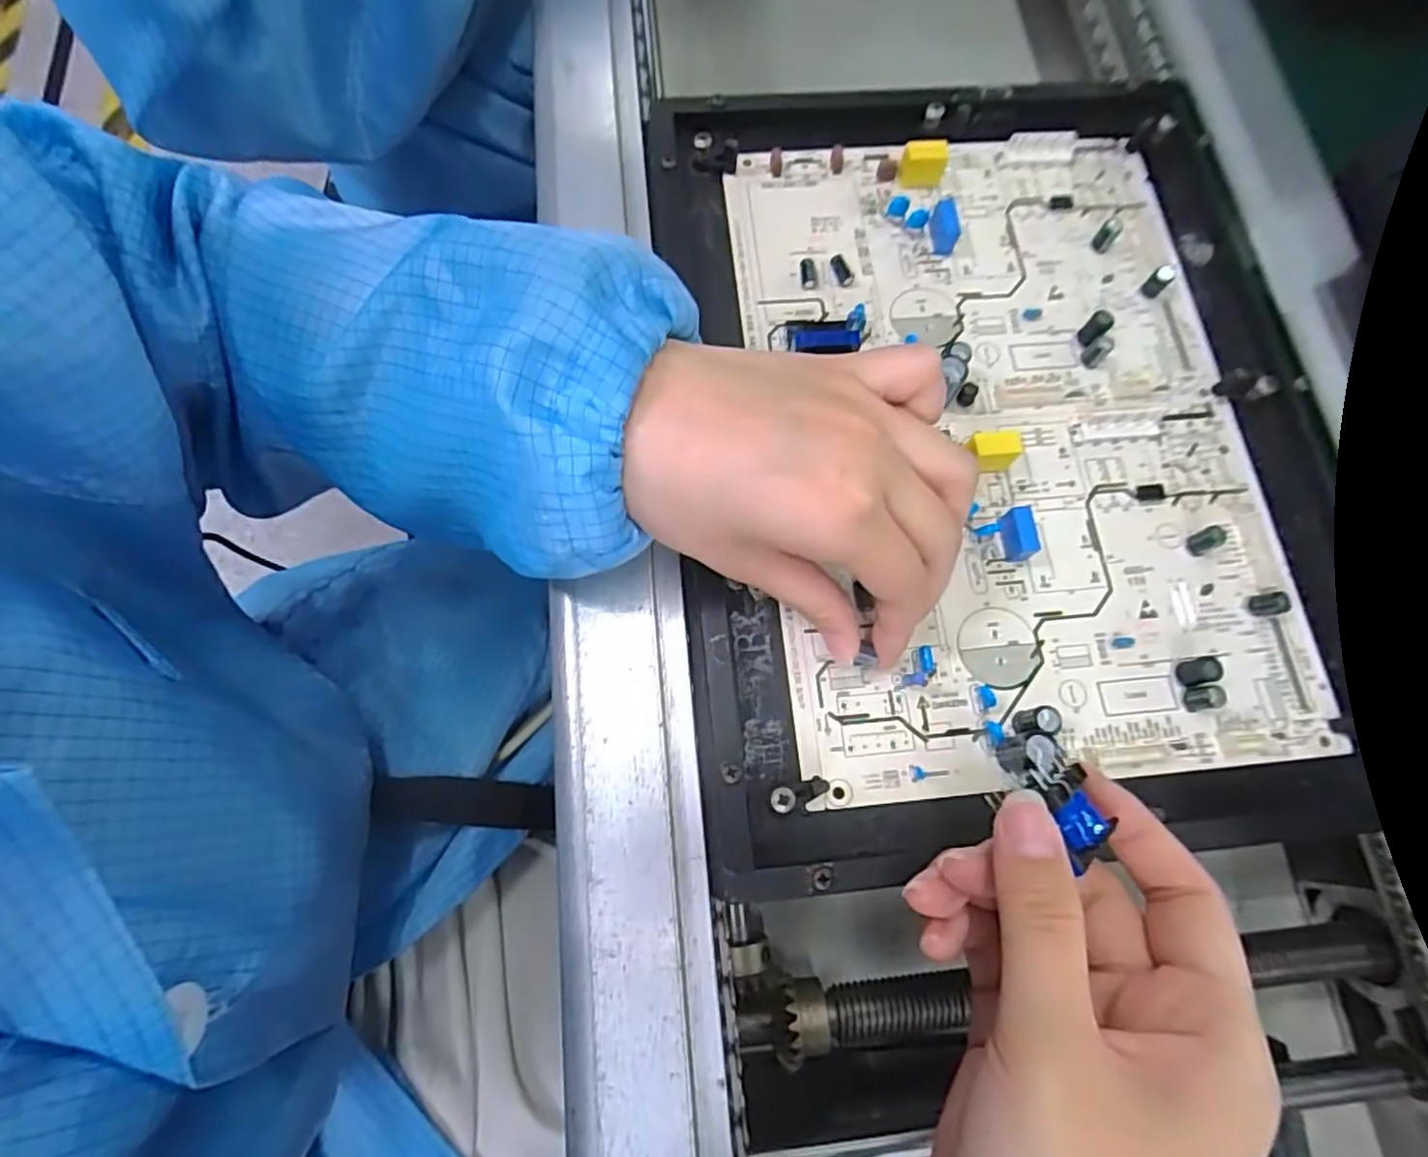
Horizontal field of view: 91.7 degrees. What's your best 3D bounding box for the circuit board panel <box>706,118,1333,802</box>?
[{"bbox_3d":[0.110,-0.063,0.272,0.184,0.017,0.265,-6,73,-4],"label":"circuit board panel"}]

